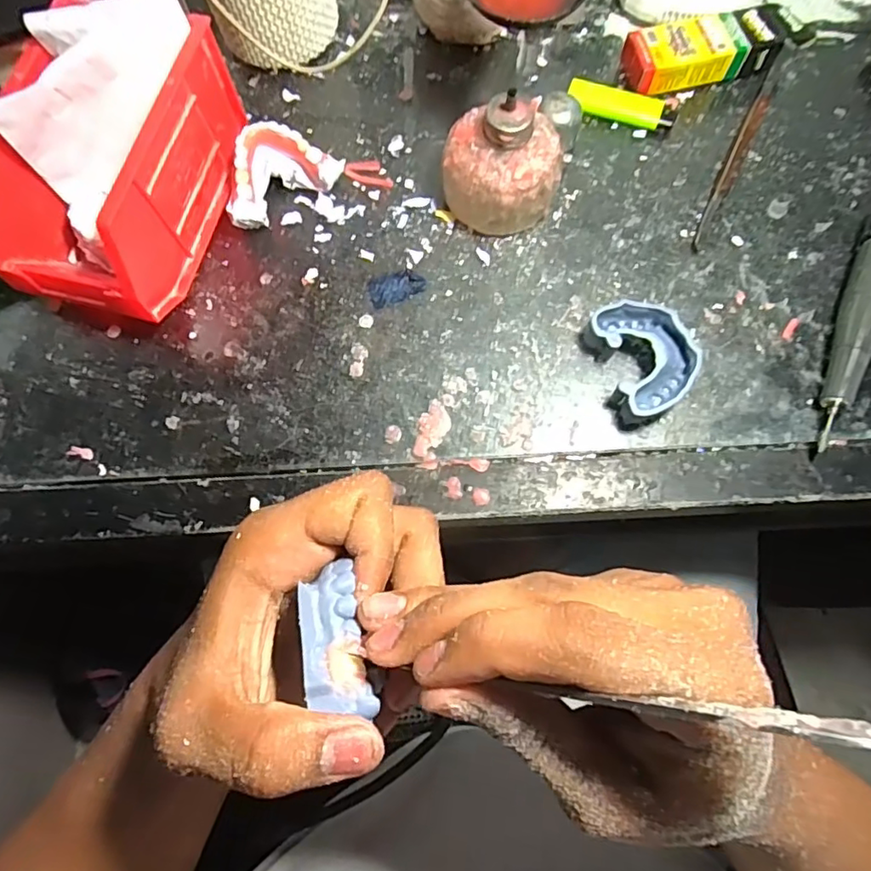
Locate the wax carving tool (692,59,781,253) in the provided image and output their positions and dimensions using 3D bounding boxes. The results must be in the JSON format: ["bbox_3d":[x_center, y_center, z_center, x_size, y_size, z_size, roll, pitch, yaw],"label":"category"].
[{"bbox_3d":[0.211,-0.198,0.401,0.013,0.009,0.168,26,77,8],"label":"wax carving tool"}]

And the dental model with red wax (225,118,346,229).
[{"bbox_3d":[-0.110,-0.179,0.395,0.079,0.033,0.055,-33,77,-7],"label":"dental model with red wax"}]

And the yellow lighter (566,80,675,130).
[{"bbox_3d":[0.133,-0.234,0.412,0.075,0.014,0.026,11,76,5],"label":"yellow lighter"}]

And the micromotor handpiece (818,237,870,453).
[{"bbox_3d":[0.254,-0.062,0.352,0.024,0.028,0.145,26,77,8],"label":"micromotor handpiece"}]

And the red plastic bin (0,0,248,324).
[{"bbox_3d":[-0.202,-0.167,0.361,0.105,0.093,0.171,11,76,5],"label":"red plastic bin"}]

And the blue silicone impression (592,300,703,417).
[{"bbox_3d":[0.128,-0.047,0.350,0.050,0.025,0.070,-18,75,-3],"label":"blue silicone impression"}]

